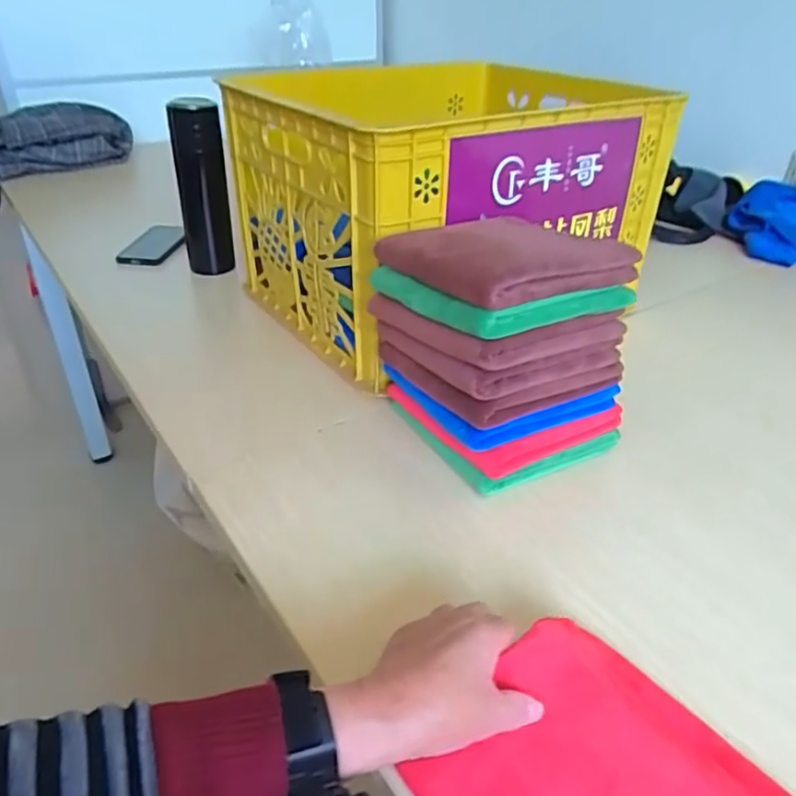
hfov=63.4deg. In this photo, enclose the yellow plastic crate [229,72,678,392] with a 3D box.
[{"bbox_3d":[0.055,-0.272,0.885,0.473,0.273,0.443,-18,38,-26],"label":"yellow plastic crate"}]

